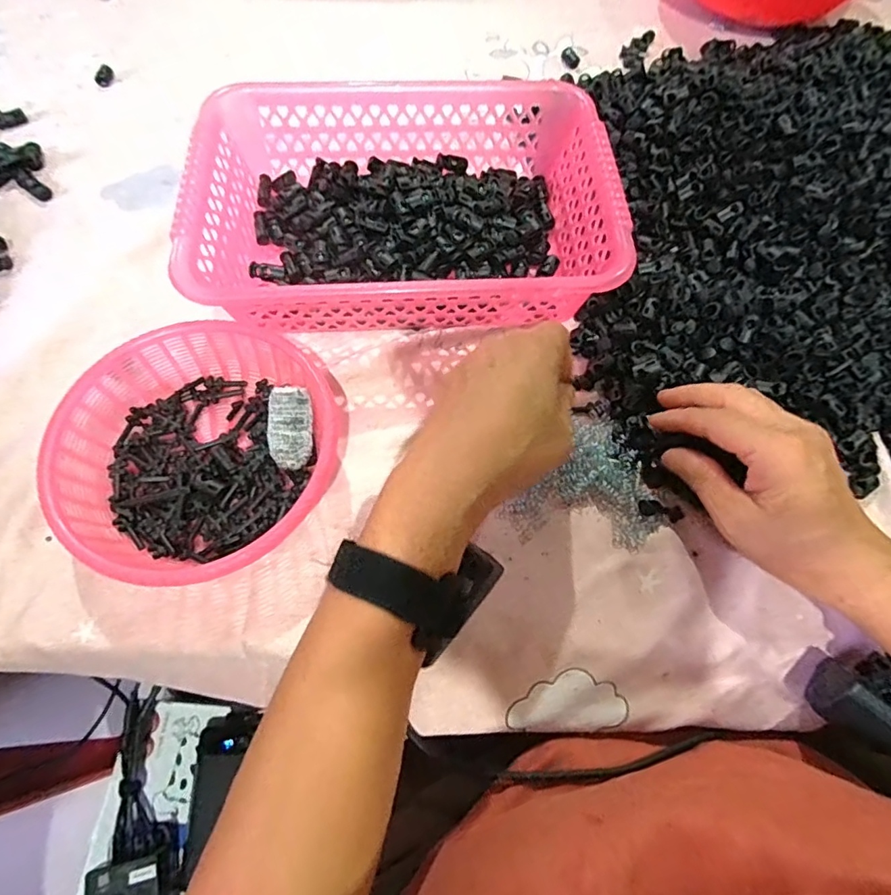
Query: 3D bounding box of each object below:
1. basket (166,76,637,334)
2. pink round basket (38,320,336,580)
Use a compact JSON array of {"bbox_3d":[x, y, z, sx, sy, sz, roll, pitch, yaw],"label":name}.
[{"bbox_3d":[-0.031,-0.187,0.412,0.309,0.067,0.202,-3,66,-4],"label":"basket"},{"bbox_3d":[-0.155,0.000,0.338,0.168,0.047,0.163,1,66,-2],"label":"pink round basket"}]

